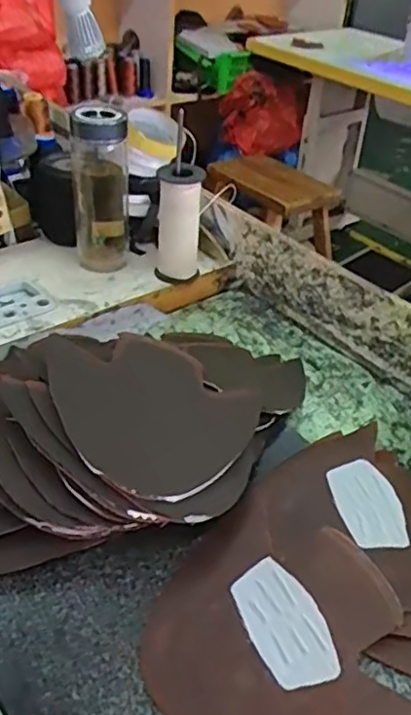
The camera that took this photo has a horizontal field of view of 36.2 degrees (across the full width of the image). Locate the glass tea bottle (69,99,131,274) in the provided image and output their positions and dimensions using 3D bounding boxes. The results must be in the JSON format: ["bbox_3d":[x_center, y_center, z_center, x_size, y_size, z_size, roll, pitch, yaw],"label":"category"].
[{"bbox_3d":[-0.140,-0.227,0.835,0.074,0.204,0.087,-1,38,-8],"label":"glass tea bottle"}]

